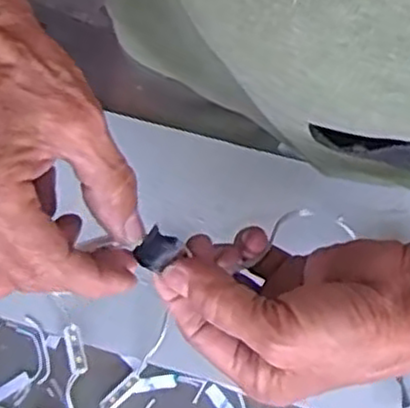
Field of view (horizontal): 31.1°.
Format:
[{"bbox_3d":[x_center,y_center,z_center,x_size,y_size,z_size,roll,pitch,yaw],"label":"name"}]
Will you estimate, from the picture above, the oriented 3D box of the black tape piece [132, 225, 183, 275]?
[{"bbox_3d":[-0.023,0.021,0.341,0.015,0.005,0.022,34,111,-8],"label":"black tape piece"}]

